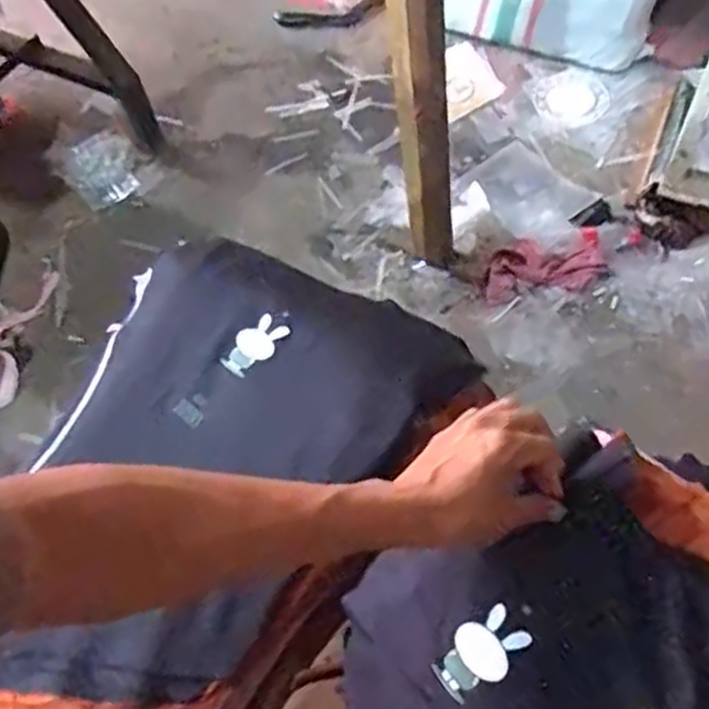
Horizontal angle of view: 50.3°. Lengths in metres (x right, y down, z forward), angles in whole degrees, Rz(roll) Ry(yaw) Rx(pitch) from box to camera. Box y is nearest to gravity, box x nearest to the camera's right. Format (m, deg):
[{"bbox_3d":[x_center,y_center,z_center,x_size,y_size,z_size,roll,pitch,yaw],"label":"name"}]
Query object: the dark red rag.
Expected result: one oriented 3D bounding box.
[{"bbox_3d":[0.446,-0.207,1.788,0.294,0.037,0.161,-9,59,-1],"label":"dark red rag"}]

